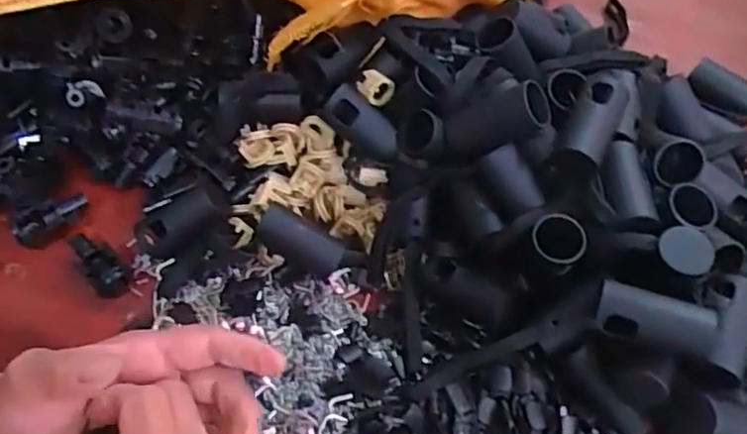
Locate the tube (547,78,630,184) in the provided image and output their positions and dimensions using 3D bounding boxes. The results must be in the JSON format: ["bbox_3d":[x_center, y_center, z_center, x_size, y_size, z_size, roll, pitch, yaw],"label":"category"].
[{"bbox_3d":[0.137,-0.054,0.392,0.027,0.026,0.075,29,64,15],"label":"tube"}]

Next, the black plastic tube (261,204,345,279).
[{"bbox_3d":[-0.051,0.018,0.437,0.063,0.022,0.020,34,63,-13],"label":"black plastic tube"}]

